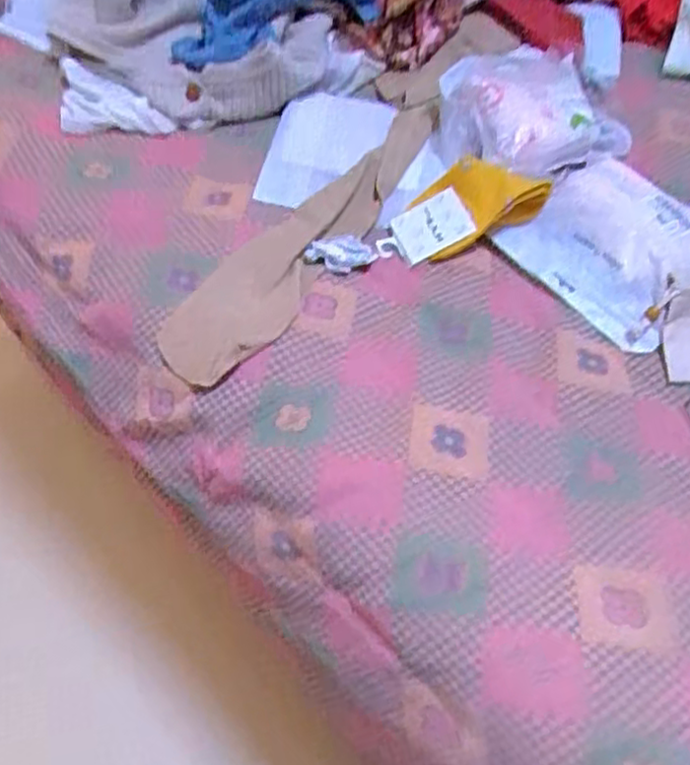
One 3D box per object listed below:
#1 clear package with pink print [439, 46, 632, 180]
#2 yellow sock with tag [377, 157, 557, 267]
[{"bbox_3d":[0.180,-0.274,0.724,0.190,0.041,0.157,-17,60,-13],"label":"clear package with pink print"},{"bbox_3d":[0.101,-0.155,0.647,0.151,0.025,0.069,-25,61,-1],"label":"yellow sock with tag"}]

